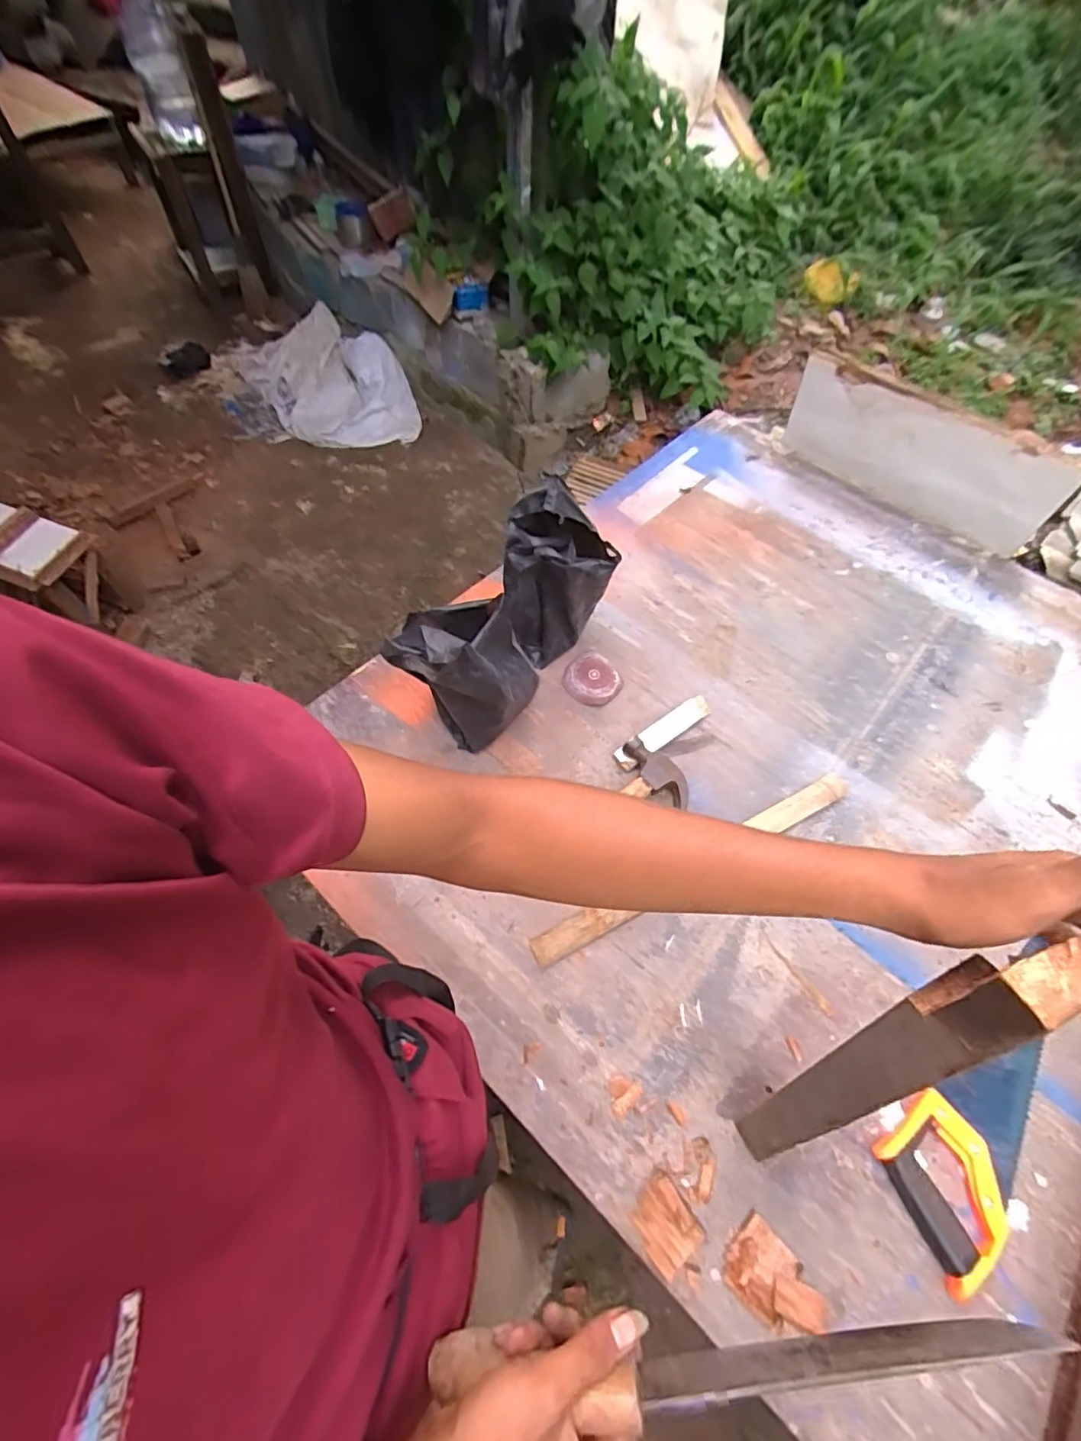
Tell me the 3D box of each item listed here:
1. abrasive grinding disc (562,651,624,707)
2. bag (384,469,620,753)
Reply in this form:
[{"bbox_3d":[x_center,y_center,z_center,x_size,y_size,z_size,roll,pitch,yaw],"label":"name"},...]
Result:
[{"bbox_3d":[0.080,-0.065,0.876,0.087,0.013,0.089,1,58,-2],"label":"abrasive grinding disc"},{"bbox_3d":[-0.059,-0.122,0.774,0.168,0.245,0.300,37,64,19],"label":"bag"}]

